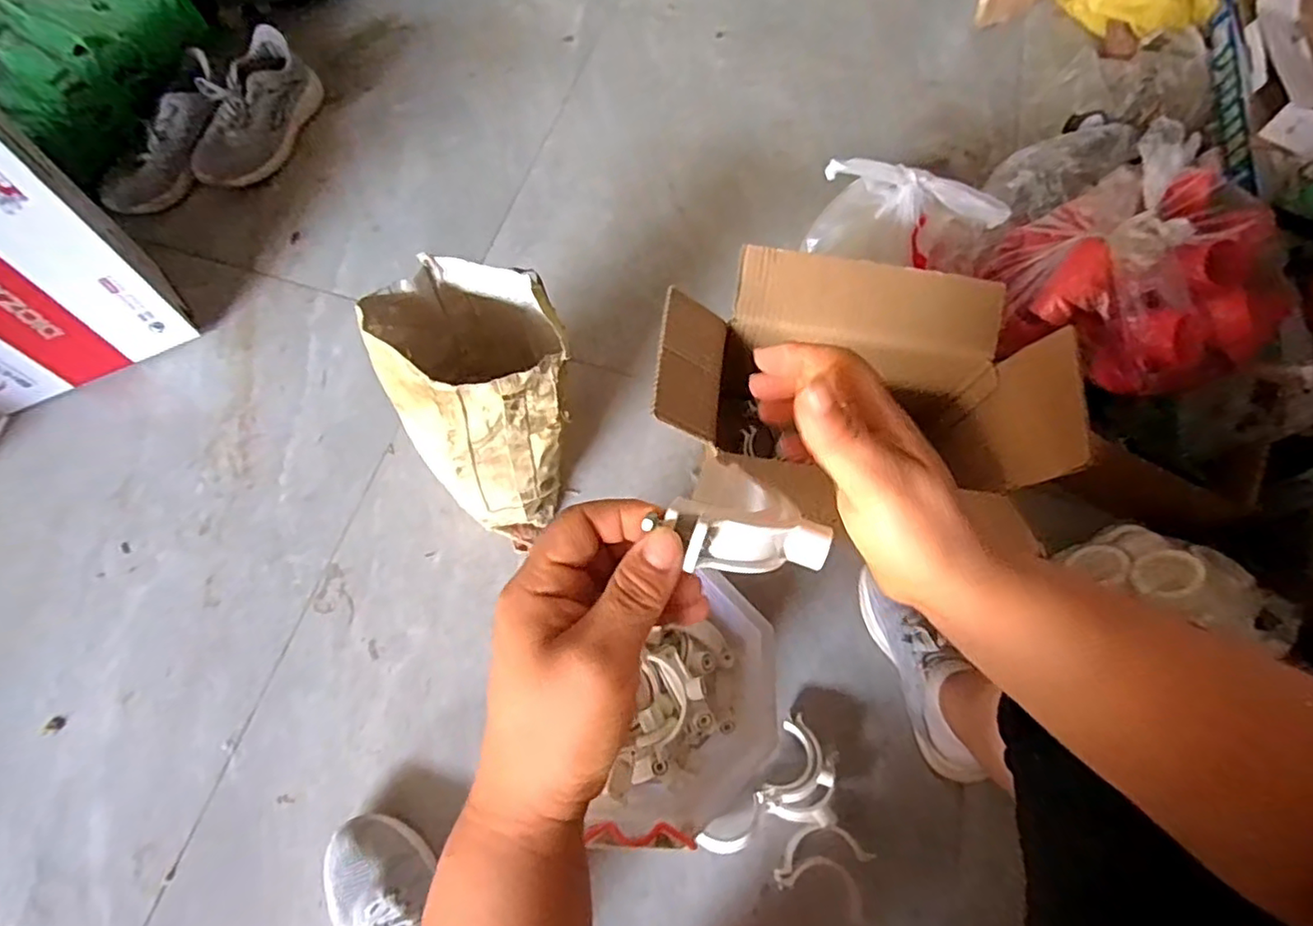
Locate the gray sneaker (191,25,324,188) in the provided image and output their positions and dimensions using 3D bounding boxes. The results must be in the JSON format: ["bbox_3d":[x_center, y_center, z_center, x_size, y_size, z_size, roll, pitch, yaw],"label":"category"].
[{"bbox_3d":[-0.676,-0.585,1.057,0.113,0.118,0.264,12,64,4],"label":"gray sneaker"}]

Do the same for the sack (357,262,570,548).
[{"bbox_3d":[-0.187,-0.063,0.718,0.176,0.295,0.193,-17,66,-9],"label":"sack"}]

